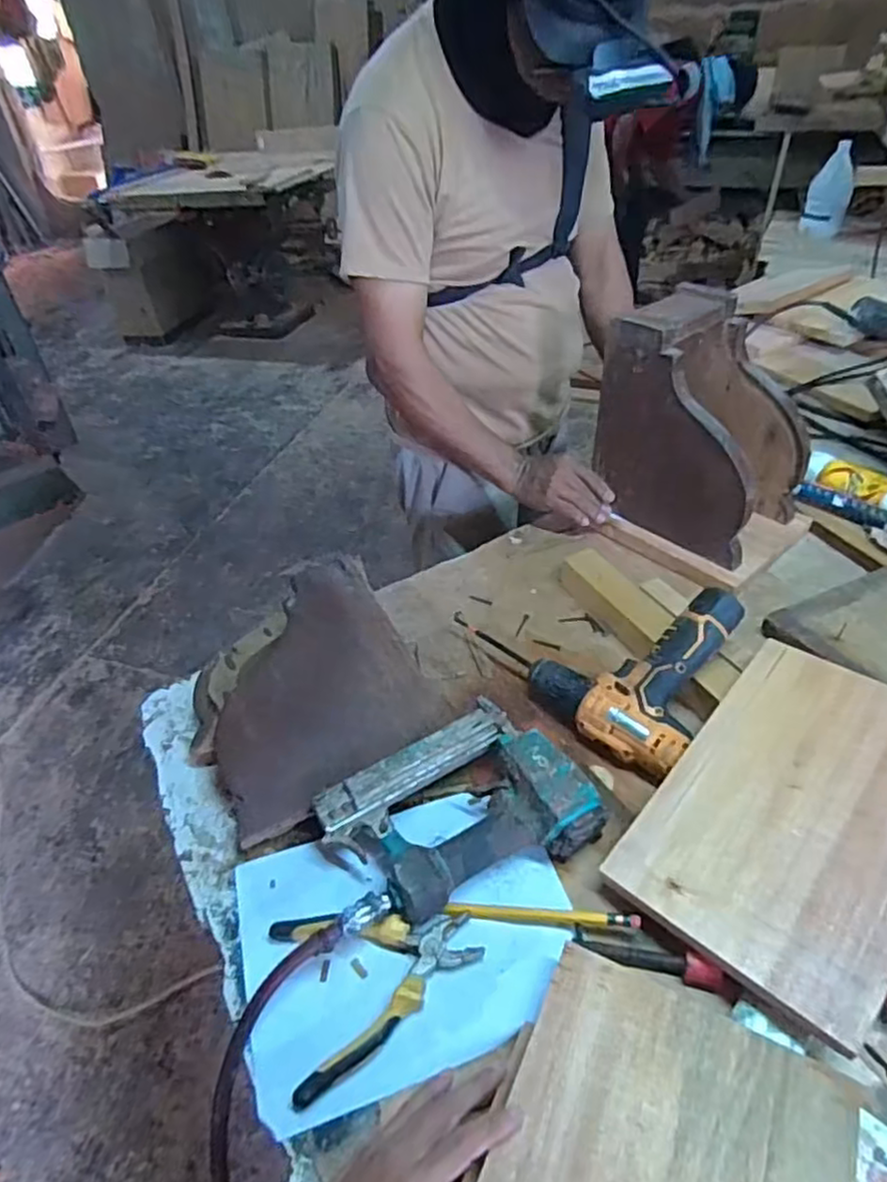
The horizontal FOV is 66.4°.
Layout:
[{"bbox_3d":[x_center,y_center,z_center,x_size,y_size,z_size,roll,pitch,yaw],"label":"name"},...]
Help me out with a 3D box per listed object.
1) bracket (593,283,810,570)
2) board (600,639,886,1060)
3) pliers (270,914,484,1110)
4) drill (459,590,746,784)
[{"bbox_3d":[0.332,-0.212,0.869,0.222,0.262,0.170,30,52,35],"label":"bracket"},{"bbox_3d":[0.304,0.182,0.572,0.201,0.011,0.302,27,59,39],"label":"board"},{"bbox_3d":[-0.052,0.301,0.544,0.157,0.030,0.132,-17,43,-12],"label":"pliers"},{"bbox_3d":[0.182,0.067,0.724,0.210,0.101,0.180,24,49,29],"label":"drill"}]

